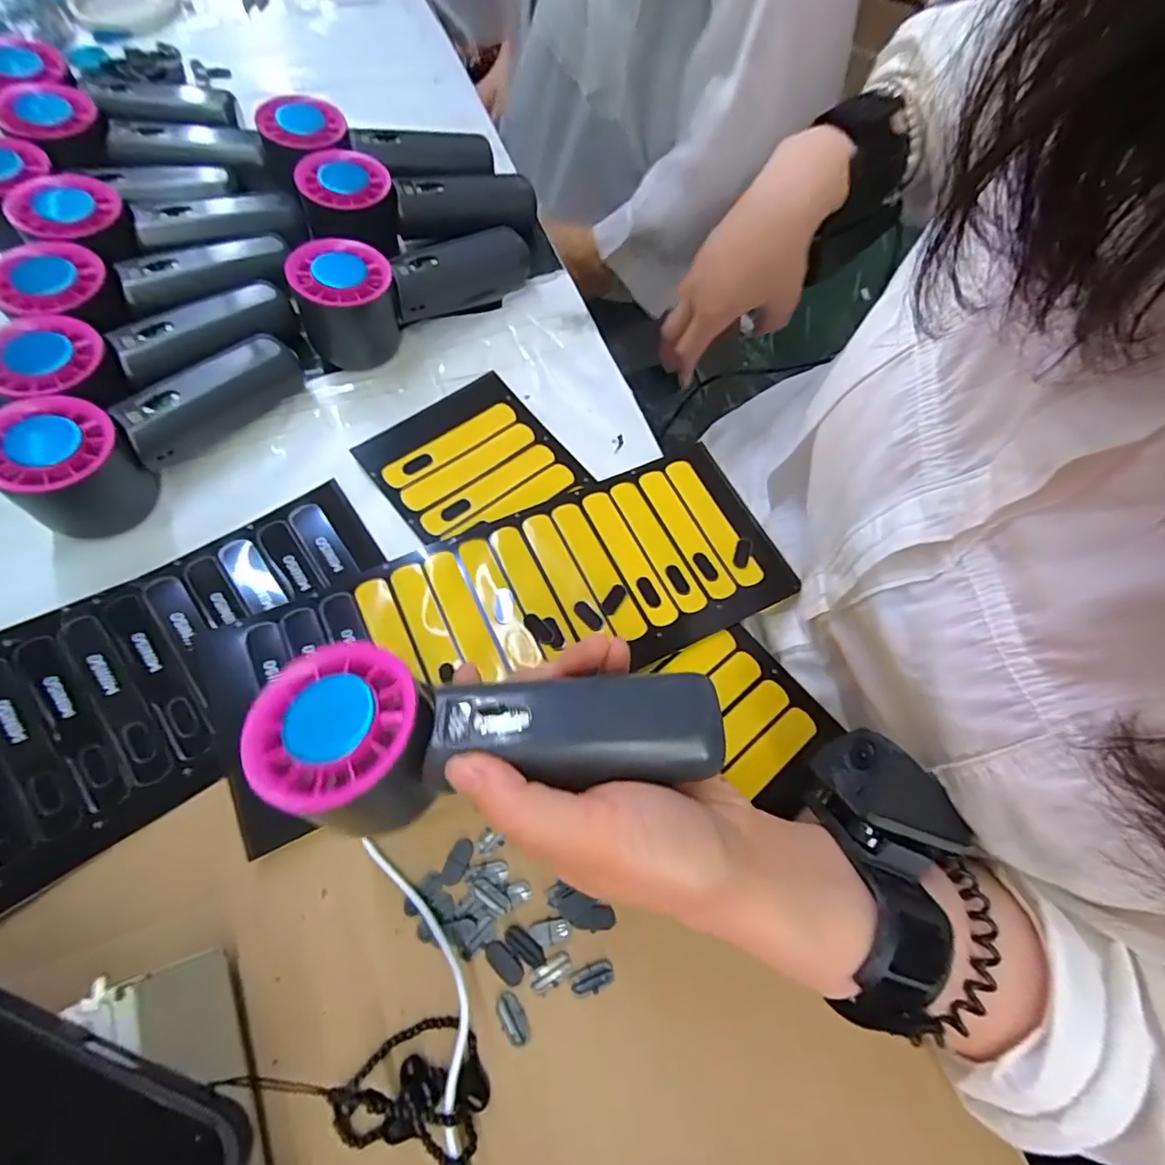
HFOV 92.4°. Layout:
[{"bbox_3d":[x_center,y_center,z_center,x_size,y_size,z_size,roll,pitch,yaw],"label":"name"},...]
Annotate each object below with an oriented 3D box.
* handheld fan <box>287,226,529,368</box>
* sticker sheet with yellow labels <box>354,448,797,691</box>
[{"bbox_3d":[-0.103,-0.199,0.360,0.161,0.062,0.052,-37,75,-15],"label":"handheld fan"},{"bbox_3d":[0.001,0.000,0.309,0.222,0.008,0.107,-24,72,-12],"label":"sticker sheet with yellow labels"}]

